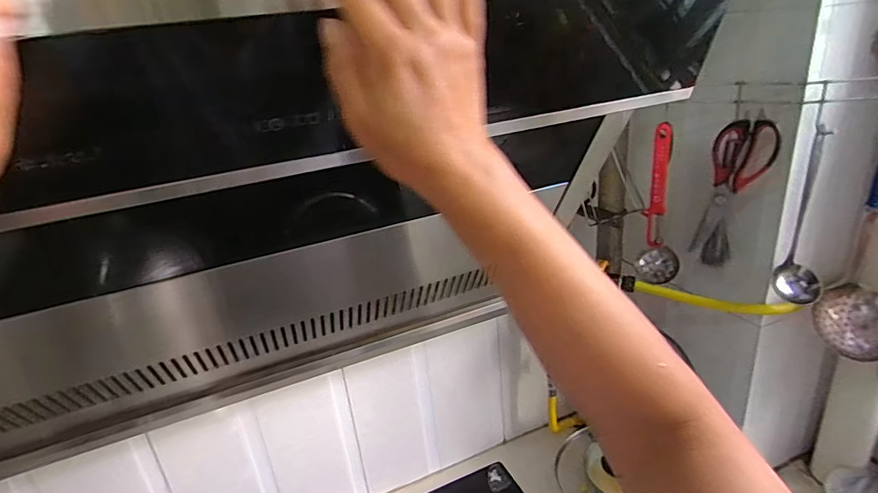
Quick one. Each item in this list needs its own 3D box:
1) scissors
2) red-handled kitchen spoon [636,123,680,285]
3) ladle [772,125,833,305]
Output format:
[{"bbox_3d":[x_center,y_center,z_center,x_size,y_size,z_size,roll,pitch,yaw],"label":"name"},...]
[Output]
[{"bbox_3d":[0.433,-0.073,0.747,0.091,0.224,0.026,16,32,40],"label":"scissors"},{"bbox_3d":[0.358,-0.061,0.802,0.059,0.264,0.045,5,26,24],"label":"red-handled kitchen spoon"},{"bbox_3d":[0.535,-0.041,0.722,0.058,0.245,0.077,13,30,37],"label":"ladle"}]

